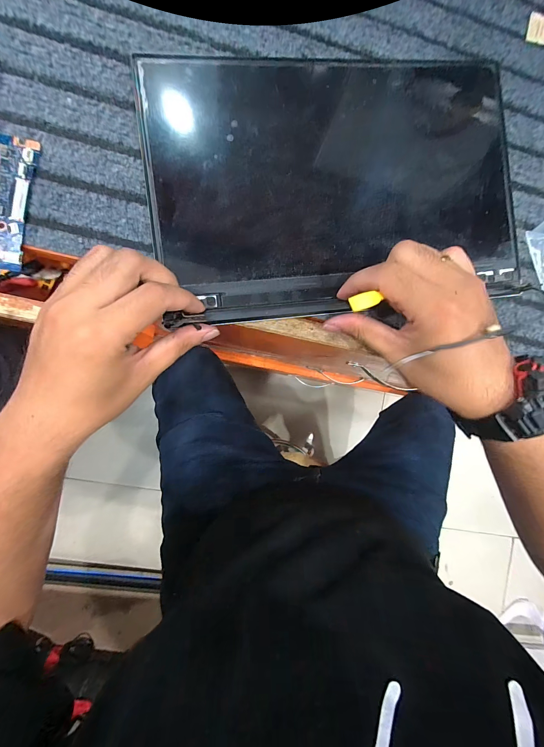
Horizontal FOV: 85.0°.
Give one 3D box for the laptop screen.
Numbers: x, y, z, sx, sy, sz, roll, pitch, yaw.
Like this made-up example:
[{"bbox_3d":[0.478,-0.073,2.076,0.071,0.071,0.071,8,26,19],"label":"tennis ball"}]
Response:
[{"bbox_3d":[0.063,-0.160,0.248,0.315,0.013,0.212,-7,90,-7],"label":"laptop screen"}]

